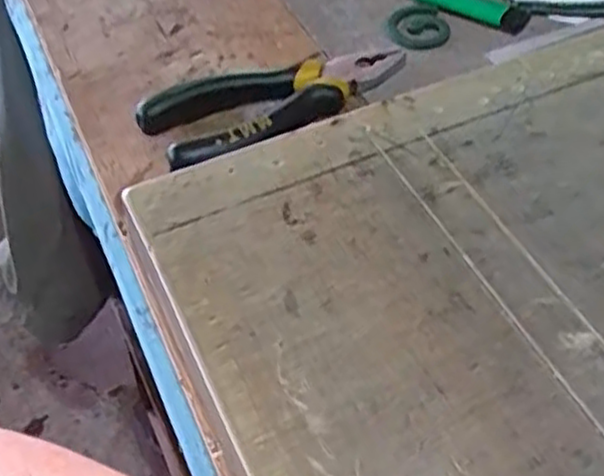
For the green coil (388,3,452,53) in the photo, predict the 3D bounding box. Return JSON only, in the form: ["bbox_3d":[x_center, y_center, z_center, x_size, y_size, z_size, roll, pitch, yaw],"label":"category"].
[{"bbox_3d":[0.074,-0.133,0.474,0.038,0.004,0.048,-6,49,-1],"label":"green coil"}]

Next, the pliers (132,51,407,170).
[{"bbox_3d":[-0.008,-0.073,0.414,0.155,0.021,0.063,-19,50,-12],"label":"pliers"}]

